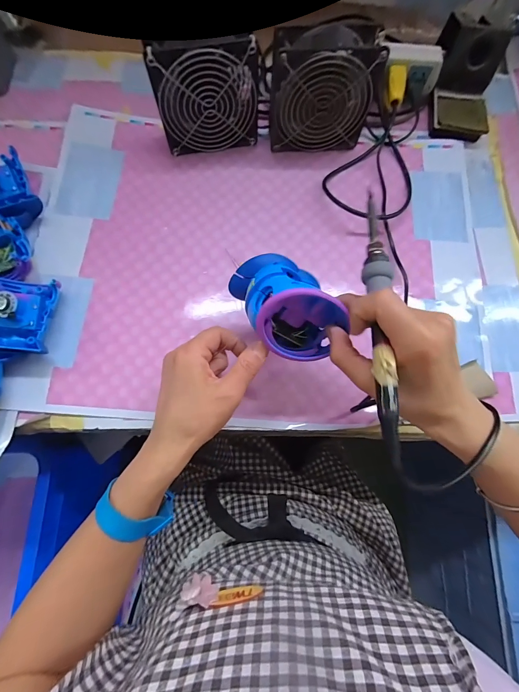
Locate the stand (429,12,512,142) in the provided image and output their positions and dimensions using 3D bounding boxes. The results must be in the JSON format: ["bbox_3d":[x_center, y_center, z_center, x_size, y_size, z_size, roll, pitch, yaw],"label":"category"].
[{"bbox_3d":[0.282,-0.370,0.417,0.074,0.079,0.154,5,75,0],"label":"stand"}]

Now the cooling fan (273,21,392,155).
[{"bbox_3d":[0.074,-0.303,0.368,0.121,0.123,0.039,-6,75,-3],"label":"cooling fan"}]

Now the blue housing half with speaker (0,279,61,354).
[{"bbox_3d":[-0.266,-0.035,0.329,0.099,0.044,0.085,4,75,-1],"label":"blue housing half with speaker"}]

